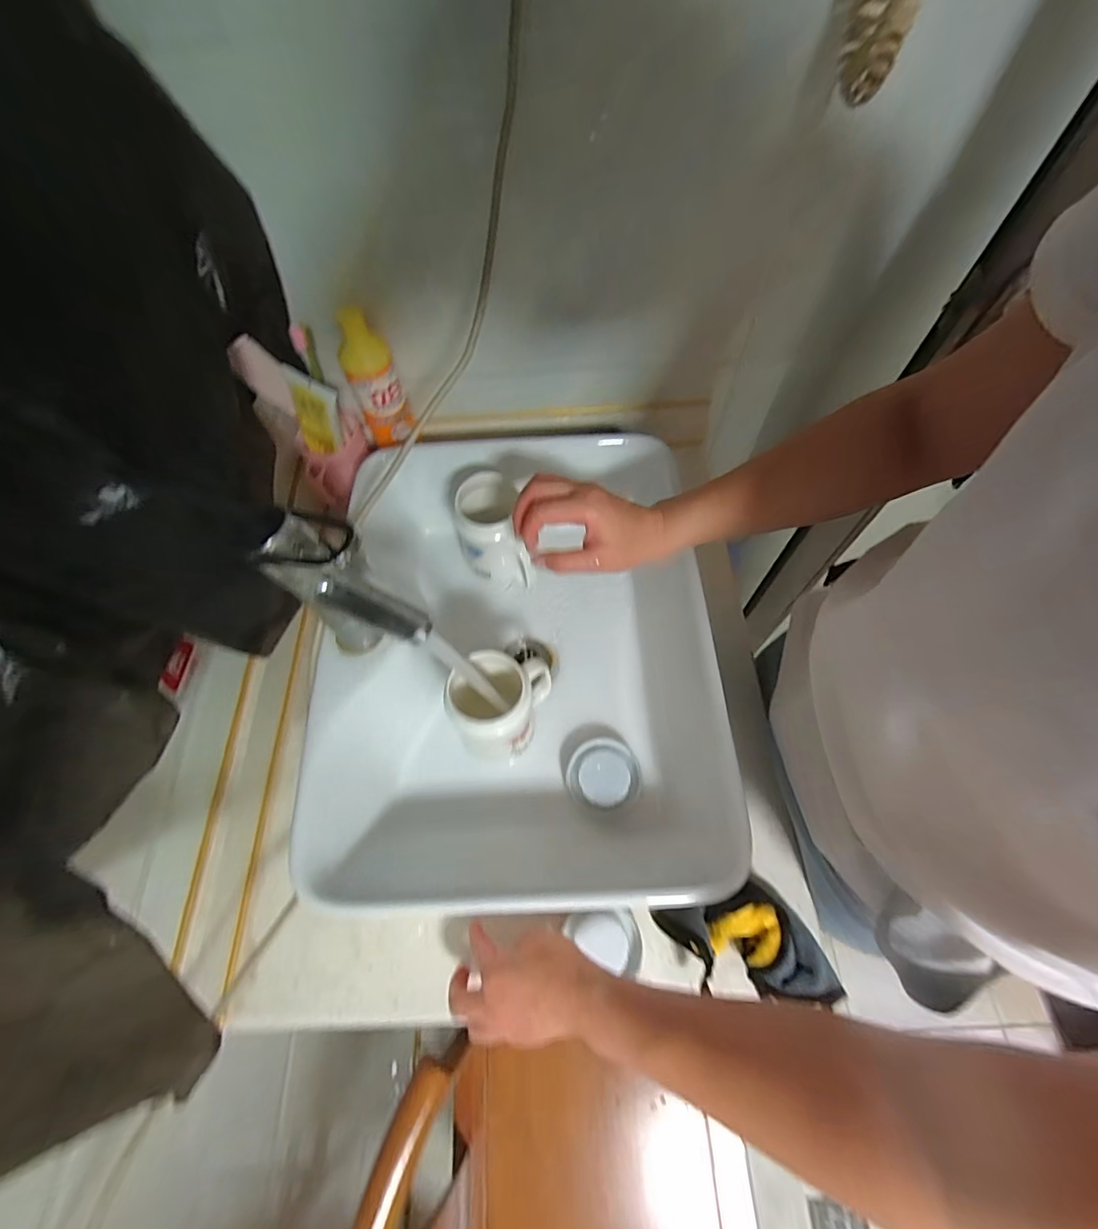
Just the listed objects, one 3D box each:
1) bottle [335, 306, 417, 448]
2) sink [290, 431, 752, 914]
[{"bbox_3d":[-0.211,-0.290,0.602,0.057,0.155,0.069,-17,64,-6],"label":"bottle"},{"bbox_3d":[-0.019,0.028,0.530,0.386,0.142,0.490,0,63,3],"label":"sink"}]

